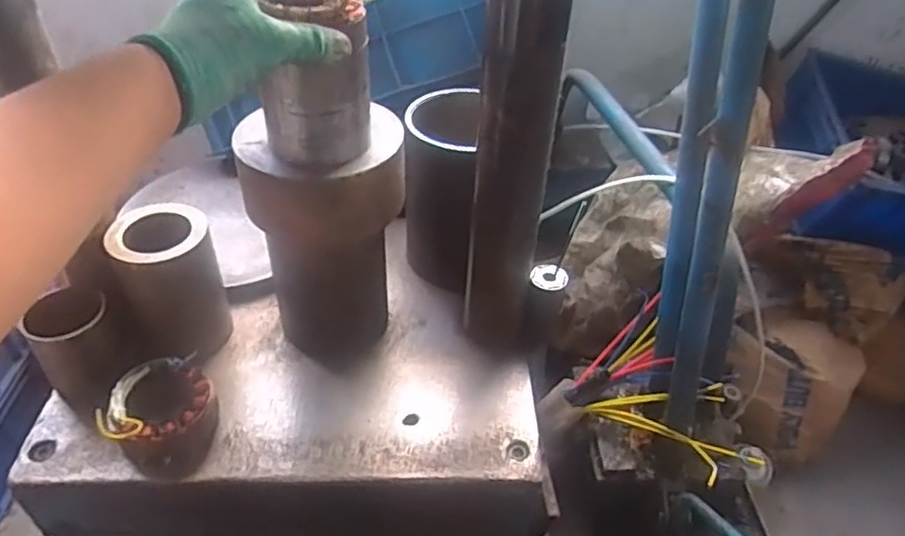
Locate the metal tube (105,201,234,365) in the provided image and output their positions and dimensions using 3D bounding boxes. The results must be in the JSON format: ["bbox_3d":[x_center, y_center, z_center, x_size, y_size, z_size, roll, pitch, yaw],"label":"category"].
[{"bbox_3d":[-0.274,0.023,0.636,0.095,0.140,0.093,-14,44,-19],"label":"metal tube"}]

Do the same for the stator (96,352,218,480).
[{"bbox_3d":[-0.255,0.128,0.574,0.087,0.056,0.096,-17,45,-22],"label":"stator"}]

